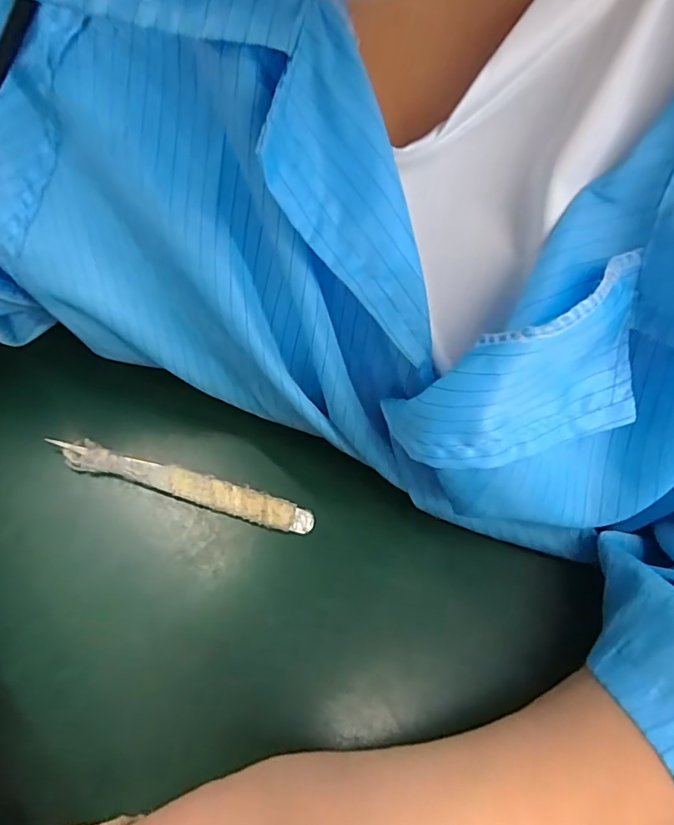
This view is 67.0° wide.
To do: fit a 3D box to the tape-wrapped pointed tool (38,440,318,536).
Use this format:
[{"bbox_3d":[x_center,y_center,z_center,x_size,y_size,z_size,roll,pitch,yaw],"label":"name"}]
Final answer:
[{"bbox_3d":[-0.072,0.033,0.238,0.124,0.006,0.013,16,60,5],"label":"tape-wrapped pointed tool"}]

